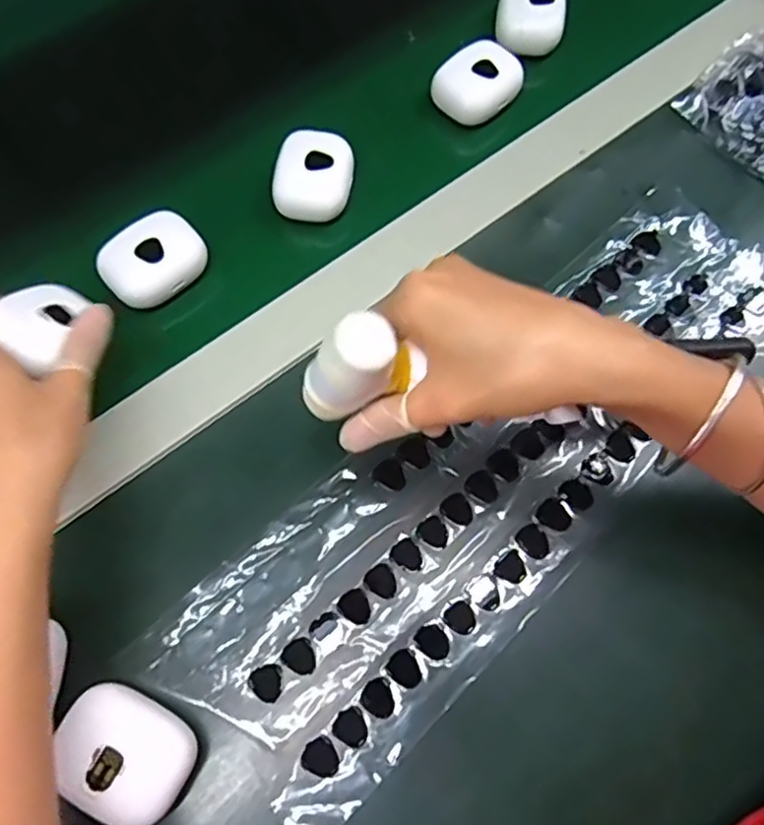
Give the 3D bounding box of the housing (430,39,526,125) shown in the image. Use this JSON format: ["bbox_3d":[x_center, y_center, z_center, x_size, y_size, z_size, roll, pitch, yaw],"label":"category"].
[{"bbox_3d":[0.064,-0.220,0.435,0.053,0.021,0.042,-40,73,-15],"label":"housing"}]

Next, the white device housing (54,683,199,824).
[{"bbox_3d":[-0.111,0.150,0.287,0.056,0.027,0.044,24,70,10],"label":"white device housing"}]

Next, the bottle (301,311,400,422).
[{"bbox_3d":[-0.014,-0.015,0.258,0.025,0.049,0.024,-6,67,-24],"label":"bottle"}]

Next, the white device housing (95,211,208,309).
[{"bbox_3d":[-0.133,-0.090,0.383,0.058,0.020,0.044,-40,73,-14],"label":"white device housing"}]

